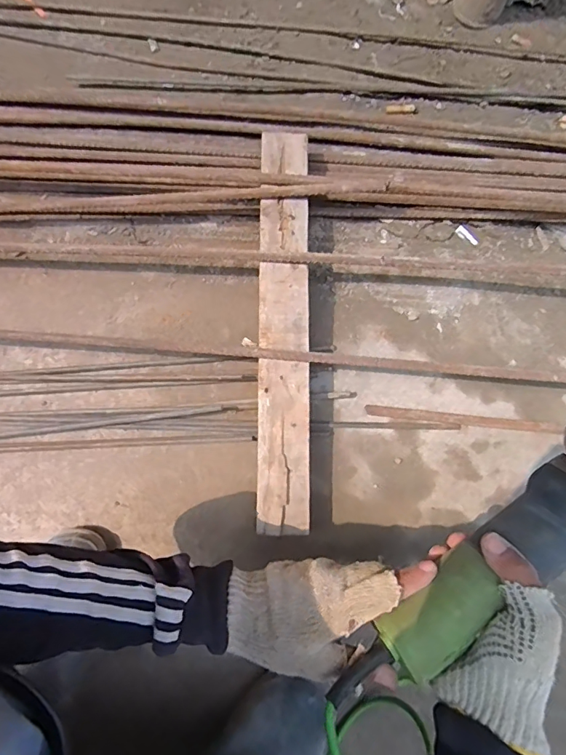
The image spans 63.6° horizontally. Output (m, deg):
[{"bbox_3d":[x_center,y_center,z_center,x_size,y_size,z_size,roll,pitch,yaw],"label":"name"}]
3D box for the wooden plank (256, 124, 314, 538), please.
[{"bbox_3d":[0.004,-0.067,0.543,0.064,0.033,0.479,1,78,2],"label":"wooden plank"}]

